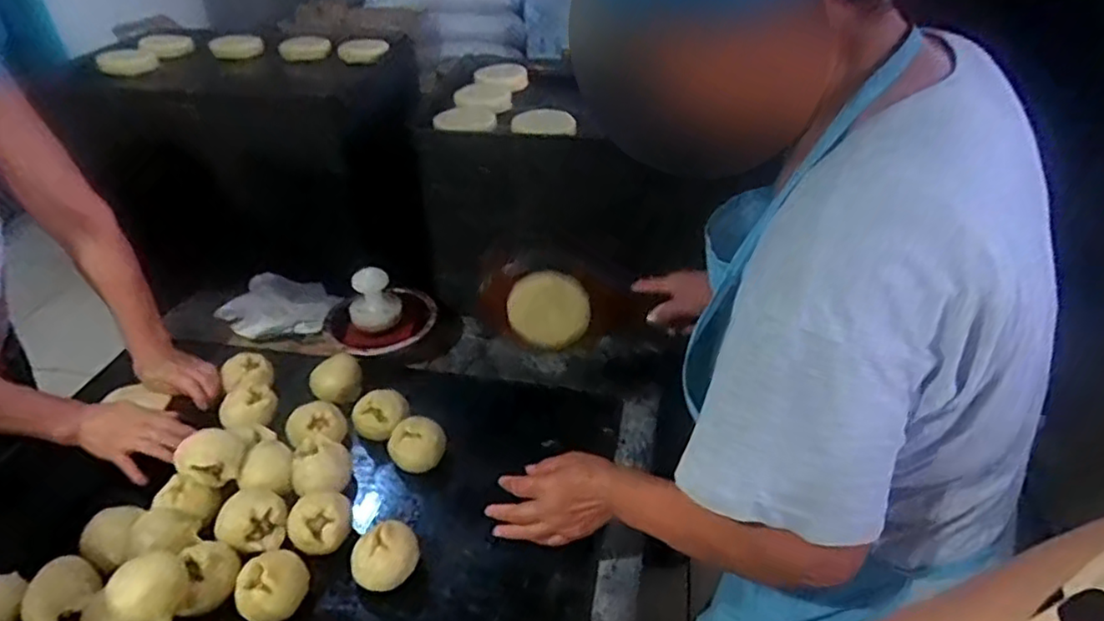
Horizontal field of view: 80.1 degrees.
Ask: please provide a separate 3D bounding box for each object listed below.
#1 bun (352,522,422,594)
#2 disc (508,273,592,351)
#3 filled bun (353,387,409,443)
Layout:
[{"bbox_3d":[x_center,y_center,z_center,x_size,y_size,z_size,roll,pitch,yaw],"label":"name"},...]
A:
[{"bbox_3d":[-0.193,0.290,0.764,0.076,0.057,0.066,-14,39,-19],"label":"bun"},{"bbox_3d":[-0.003,0.000,0.827,0.101,0.112,0.011,3,37,4],"label":"disc"},{"bbox_3d":[-0.245,0.155,0.941,0.078,0.066,0.066,-10,38,-14],"label":"filled bun"}]

